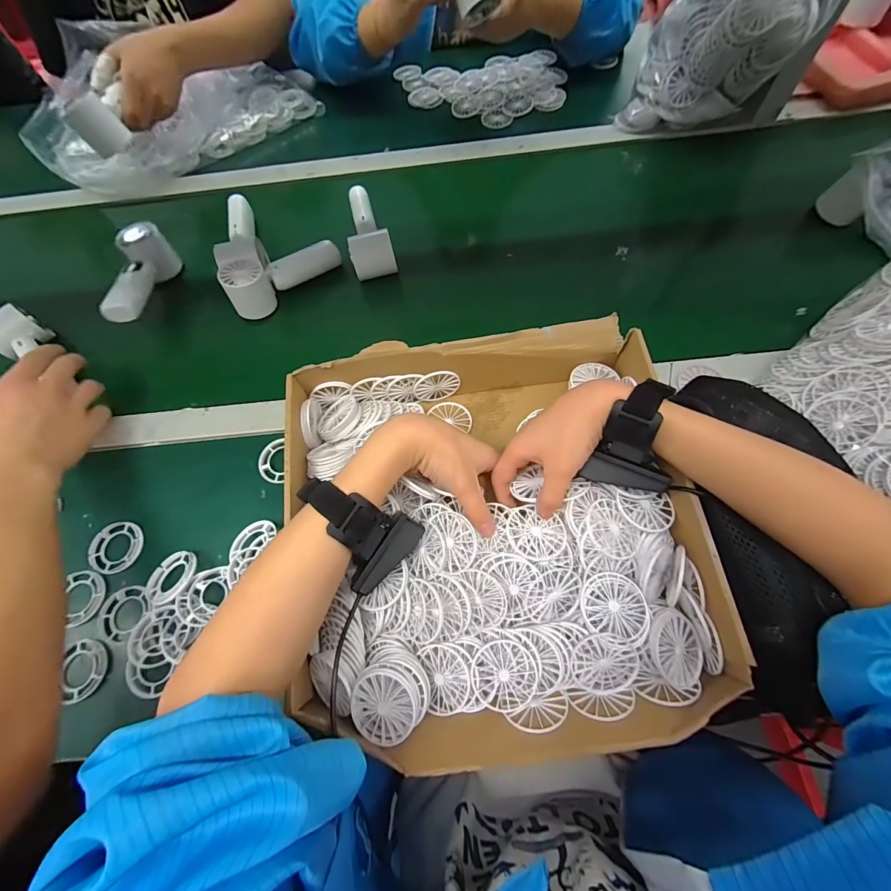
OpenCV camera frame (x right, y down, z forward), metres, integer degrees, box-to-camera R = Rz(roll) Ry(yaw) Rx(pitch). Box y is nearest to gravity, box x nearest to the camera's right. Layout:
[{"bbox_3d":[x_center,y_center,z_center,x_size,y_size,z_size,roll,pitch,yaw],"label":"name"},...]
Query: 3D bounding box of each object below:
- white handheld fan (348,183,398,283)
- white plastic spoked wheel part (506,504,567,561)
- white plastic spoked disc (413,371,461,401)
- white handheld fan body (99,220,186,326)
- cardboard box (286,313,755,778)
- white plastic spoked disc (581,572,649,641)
[{"bbox_3d":[-0.110,-0.298,0.538,0.057,0.055,0.166,-15,68,-3],"label":"white handheld fan"},{"bbox_3d":[0.079,0.075,0.340,0.049,0.011,0.049,-2,57,3],"label":"white plastic spoked wheel part"},{"bbox_3d":[-0.009,-0.065,0.426,0.049,0.046,0.007,-8,63,-7],"label":"white plastic spoked disc"},{"bbox_3d":[-0.414,-0.222,0.520,0.040,0.064,0.144,3,68,4],"label":"white handheld fan body"},{"bbox_3d":[0.038,0.066,0.354,0.333,0.079,0.351,-9,67,-1],"label":"cardboard box"},{"bbox_3d":[0.135,0.127,0.311,0.049,0.009,0.045,-1,68,2],"label":"white plastic spoked disc"}]

